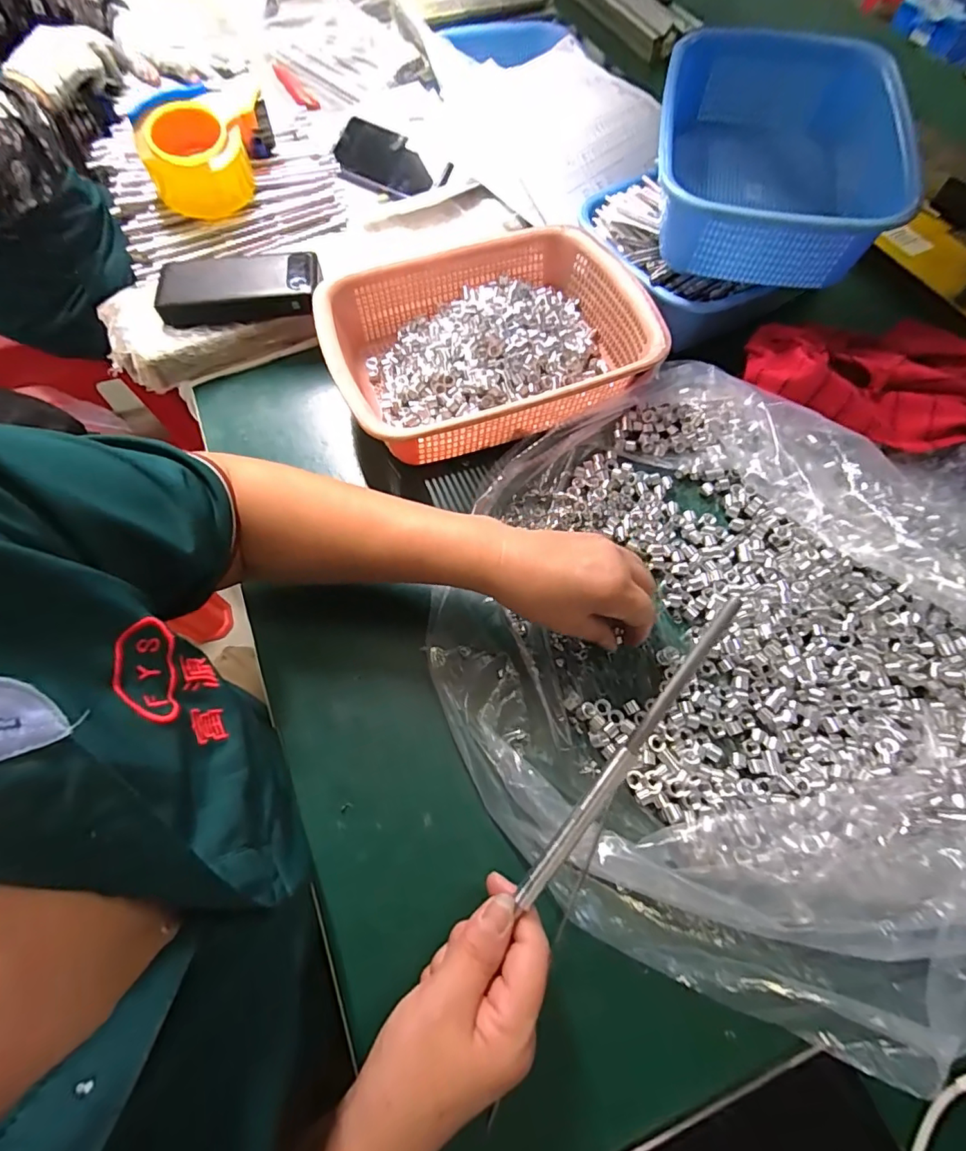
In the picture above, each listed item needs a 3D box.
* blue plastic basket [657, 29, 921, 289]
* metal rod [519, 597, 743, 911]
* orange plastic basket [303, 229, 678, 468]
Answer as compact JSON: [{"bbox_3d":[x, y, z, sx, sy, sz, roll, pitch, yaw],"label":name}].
[{"bbox_3d":[0.265,-0.386,0.473,0.190,0.091,0.258,9,66,4],"label":"blue plastic basket"},{"bbox_3d":[0.074,0.100,0.270,0.009,0.005,0.195,35,95,16],"label":"metal rod"},{"bbox_3d":[0.007,-0.219,0.483,0.292,0.074,0.210,-21,67,-7],"label":"orange plastic basket"}]

